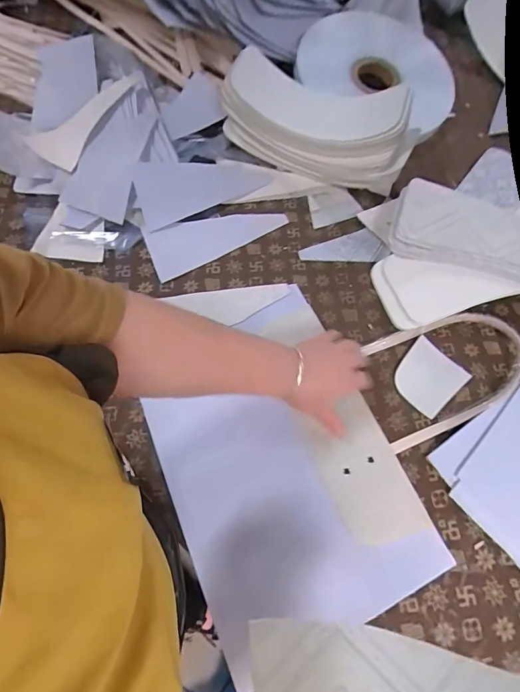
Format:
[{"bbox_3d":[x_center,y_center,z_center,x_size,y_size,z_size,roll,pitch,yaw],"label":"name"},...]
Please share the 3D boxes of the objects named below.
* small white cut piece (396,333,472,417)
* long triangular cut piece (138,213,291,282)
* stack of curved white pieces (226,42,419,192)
[{"bbox_3d":[0.232,0.043,0.552,0.081,0.005,0.092,42,69,15],"label":"small white cut piece"},{"bbox_3d":[-0.071,-0.183,0.649,0.226,0.009,0.088,-29,70,-16],"label":"long triangular cut piece"},{"bbox_3d":[0.101,-0.385,0.695,0.327,0.114,0.159,26,66,8],"label":"stack of curved white pieces"}]

